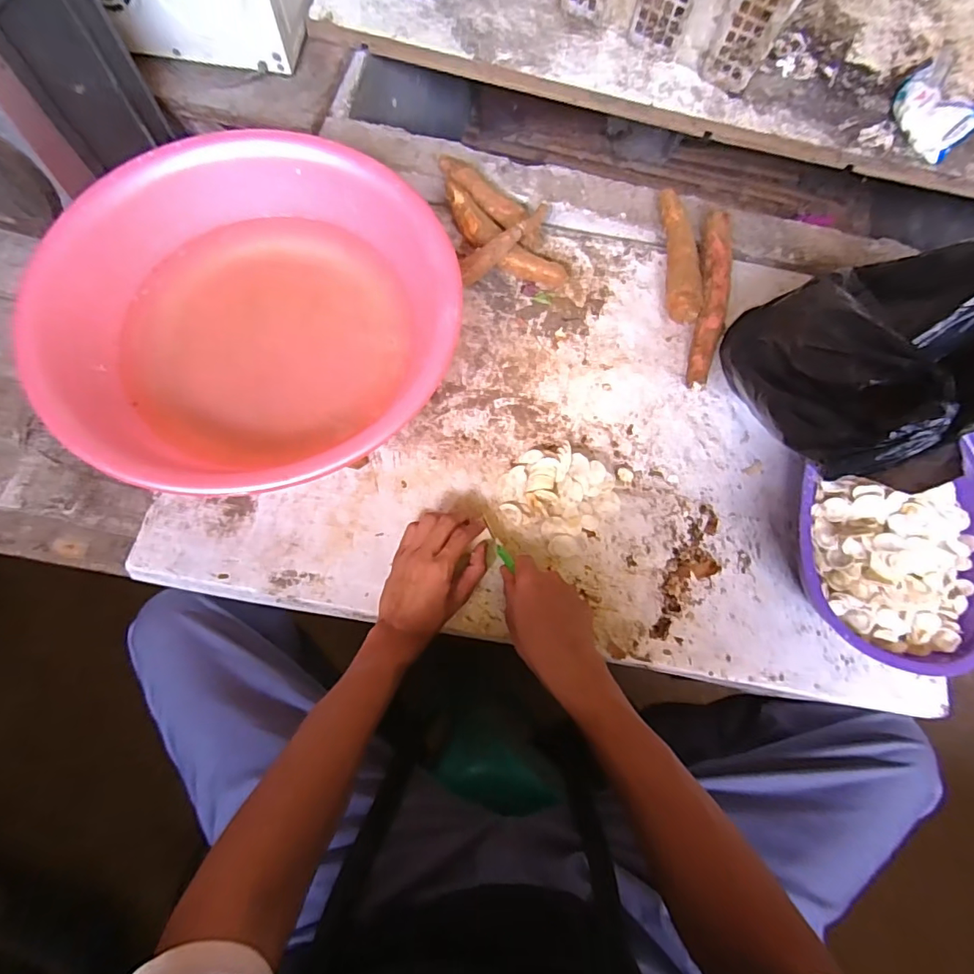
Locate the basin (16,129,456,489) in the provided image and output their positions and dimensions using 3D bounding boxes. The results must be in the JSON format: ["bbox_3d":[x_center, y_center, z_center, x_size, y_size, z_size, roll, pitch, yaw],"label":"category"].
[{"bbox_3d":[-0.244,-0.185,0.554,0.410,0.110,0.385,0,74,-1],"label":"basin"}]

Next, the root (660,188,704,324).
[{"bbox_3d":[0.252,-0.302,0.661,0.044,0.041,0.199,4,72,-2],"label":"root"}]

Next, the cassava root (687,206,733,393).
[{"bbox_3d":[0.287,-0.241,0.642,0.038,0.038,0.244,12,72,0],"label":"cassava root"}]

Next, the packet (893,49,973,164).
[{"bbox_3d":[0.616,-0.523,0.697,0.048,0.069,0.128,-12,74,-6],"label":"packet"}]

